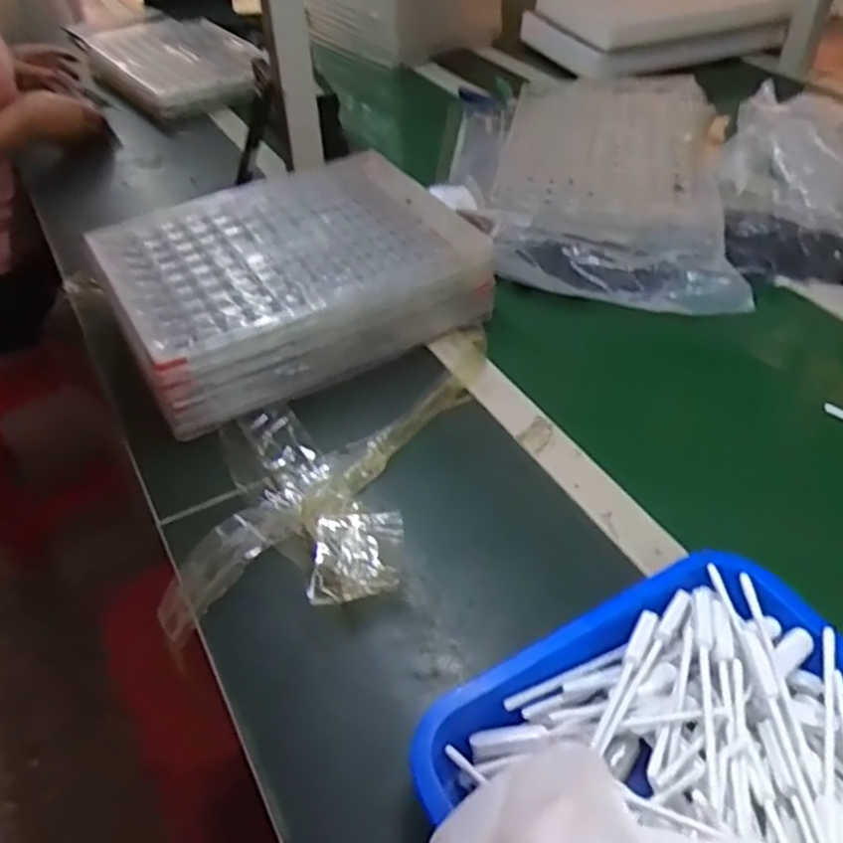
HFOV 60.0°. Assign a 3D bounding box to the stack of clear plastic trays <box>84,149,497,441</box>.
[{"bbox_3d":[-0.141,-0.155,0.763,0.344,0.092,0.282,-24,48,-21],"label":"stack of clear plastic trays"}]

